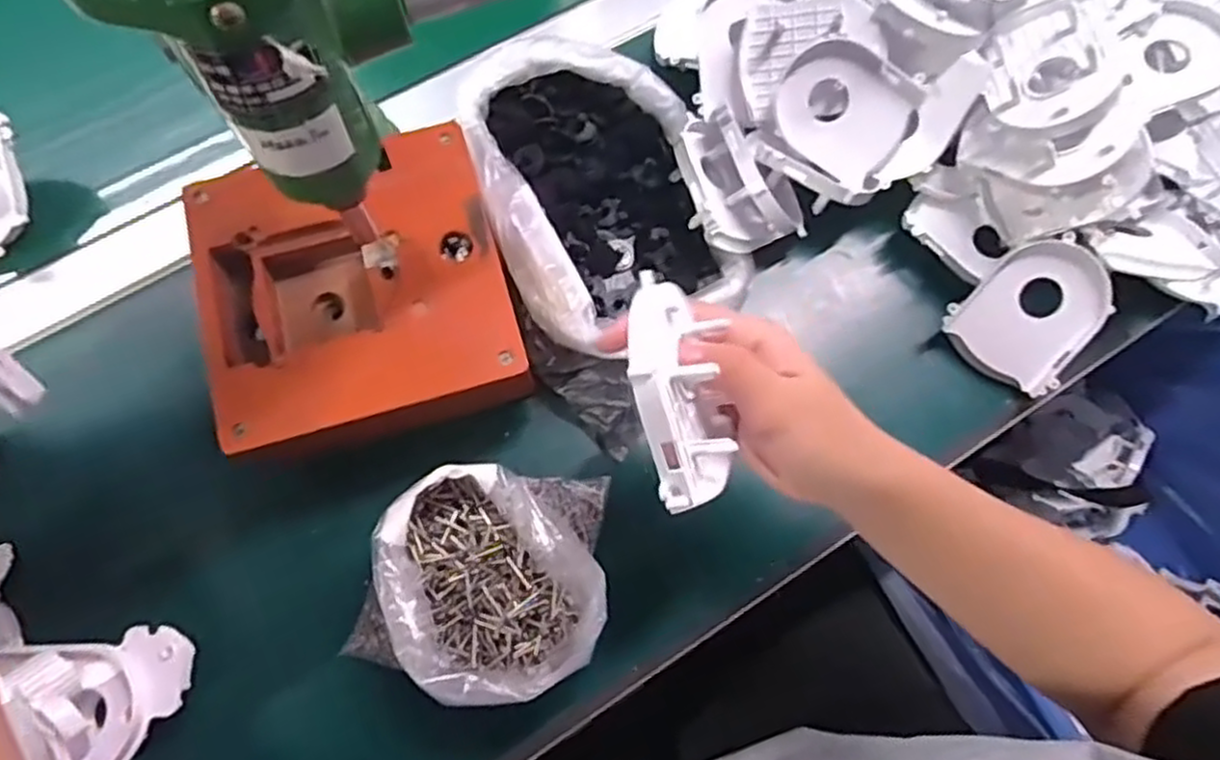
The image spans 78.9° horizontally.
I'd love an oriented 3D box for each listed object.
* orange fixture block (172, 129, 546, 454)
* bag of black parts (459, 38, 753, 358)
[{"bbox_3d":[-0.132,-0.044,0.395,0.151,0.038,0.155,-14,74,-6],"label":"orange fixture block"},{"bbox_3d":[-0.005,-0.107,0.446,0.135,0.060,0.196,-22,75,-9],"label":"bag of black parts"}]

